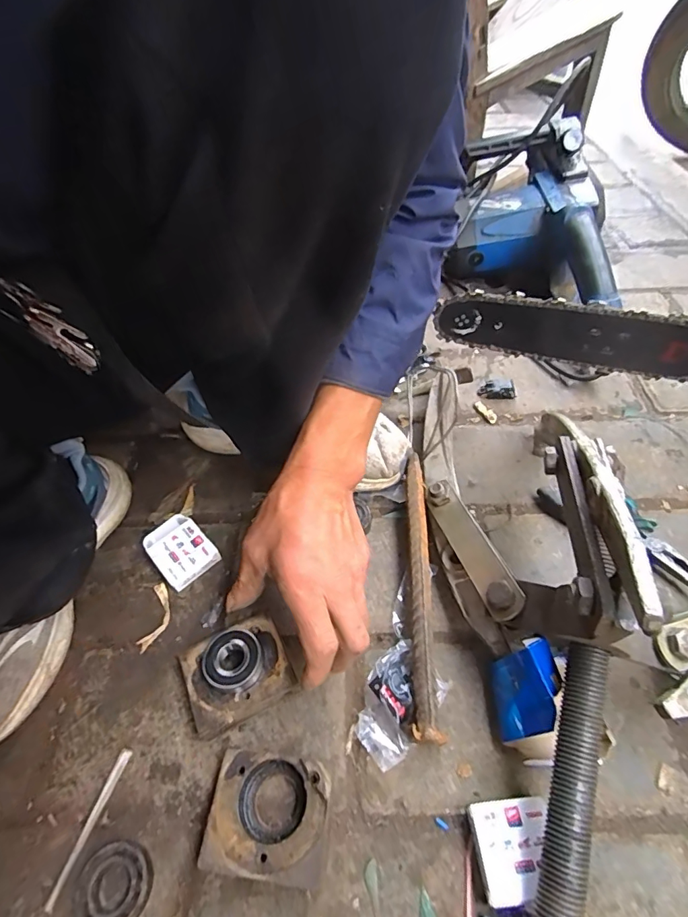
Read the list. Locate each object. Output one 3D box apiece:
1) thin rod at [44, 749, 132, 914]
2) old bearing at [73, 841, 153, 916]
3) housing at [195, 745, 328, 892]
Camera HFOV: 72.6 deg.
[{"bbox_3d":[-0.181,0.259,0.333,0.008,0.004,0.093,12,53,14],"label":"thin rod"},{"bbox_3d":[-0.152,0.279,0.307,0.050,0.016,0.044,5,51,8],"label":"old bearing"},{"bbox_3d":[-0.050,0.243,0.319,0.077,0.027,0.069,4,51,8],"label":"housing"}]

